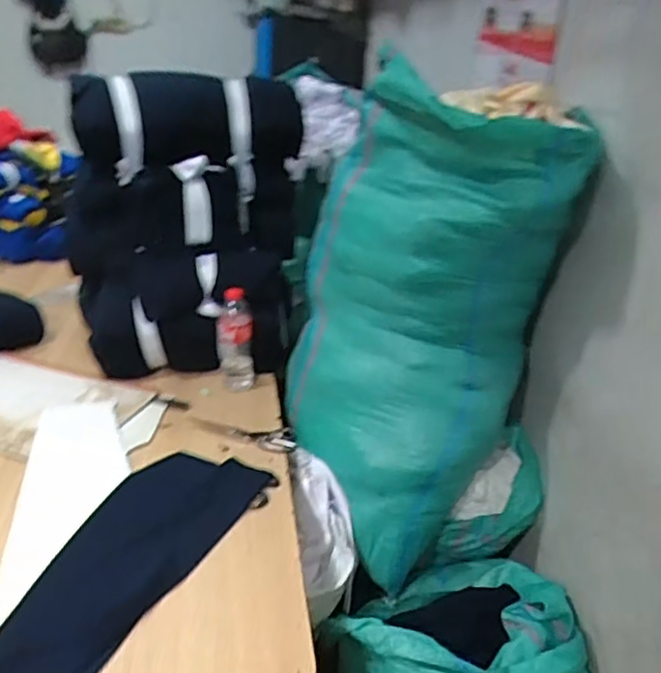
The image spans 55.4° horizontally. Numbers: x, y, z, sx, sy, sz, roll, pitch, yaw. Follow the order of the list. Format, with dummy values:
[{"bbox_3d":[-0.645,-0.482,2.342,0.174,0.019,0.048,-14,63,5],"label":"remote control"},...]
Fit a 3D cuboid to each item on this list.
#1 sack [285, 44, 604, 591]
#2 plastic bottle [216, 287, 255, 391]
[{"bbox_3d":[0.172,-0.041,1.229,0.429,0.782,0.431,-10,27,-28],"label":"sack"},{"bbox_3d":[-0.205,0.003,1.362,0.074,0.211,0.060,-1,24,-10],"label":"plastic bottle"}]

